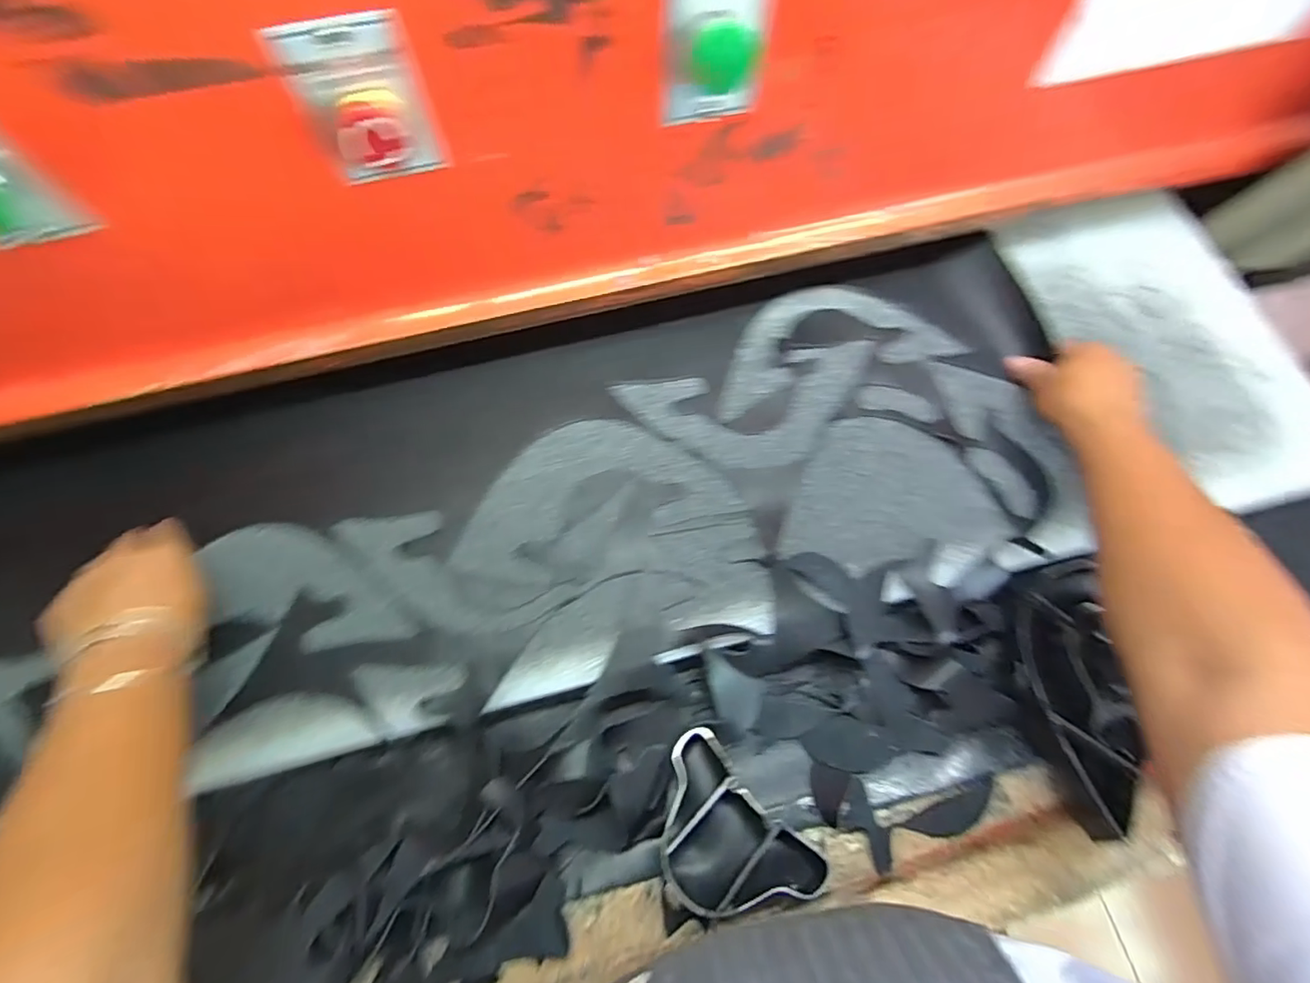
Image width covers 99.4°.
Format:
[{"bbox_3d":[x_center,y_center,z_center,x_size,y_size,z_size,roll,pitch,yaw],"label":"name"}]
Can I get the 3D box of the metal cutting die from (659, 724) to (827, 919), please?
[{"bbox_3d":[0.050,0.257,0.412,0.088,0.041,0.134,-43,76,-15],"label":"metal cutting die"}]

